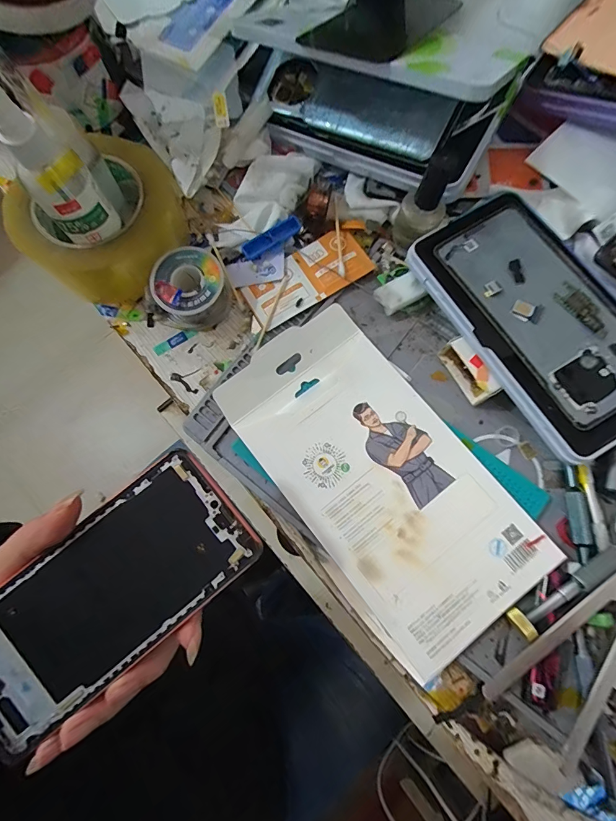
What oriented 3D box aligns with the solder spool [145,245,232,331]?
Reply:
[{"bbox_3d":[-0.093,-0.092,0.310,0.061,0.033,0.052,-38,79,-7],"label":"solder spool"}]

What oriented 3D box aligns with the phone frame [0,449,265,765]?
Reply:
[{"bbox_3d":[-0.109,0.100,0.211,0.164,0.011,0.072,-40,79,-6],"label":"phone frame"}]

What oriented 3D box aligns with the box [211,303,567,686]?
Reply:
[{"bbox_3d":[0.047,0.044,0.280,0.119,0.019,0.230,-37,79,-7],"label":"box"}]

